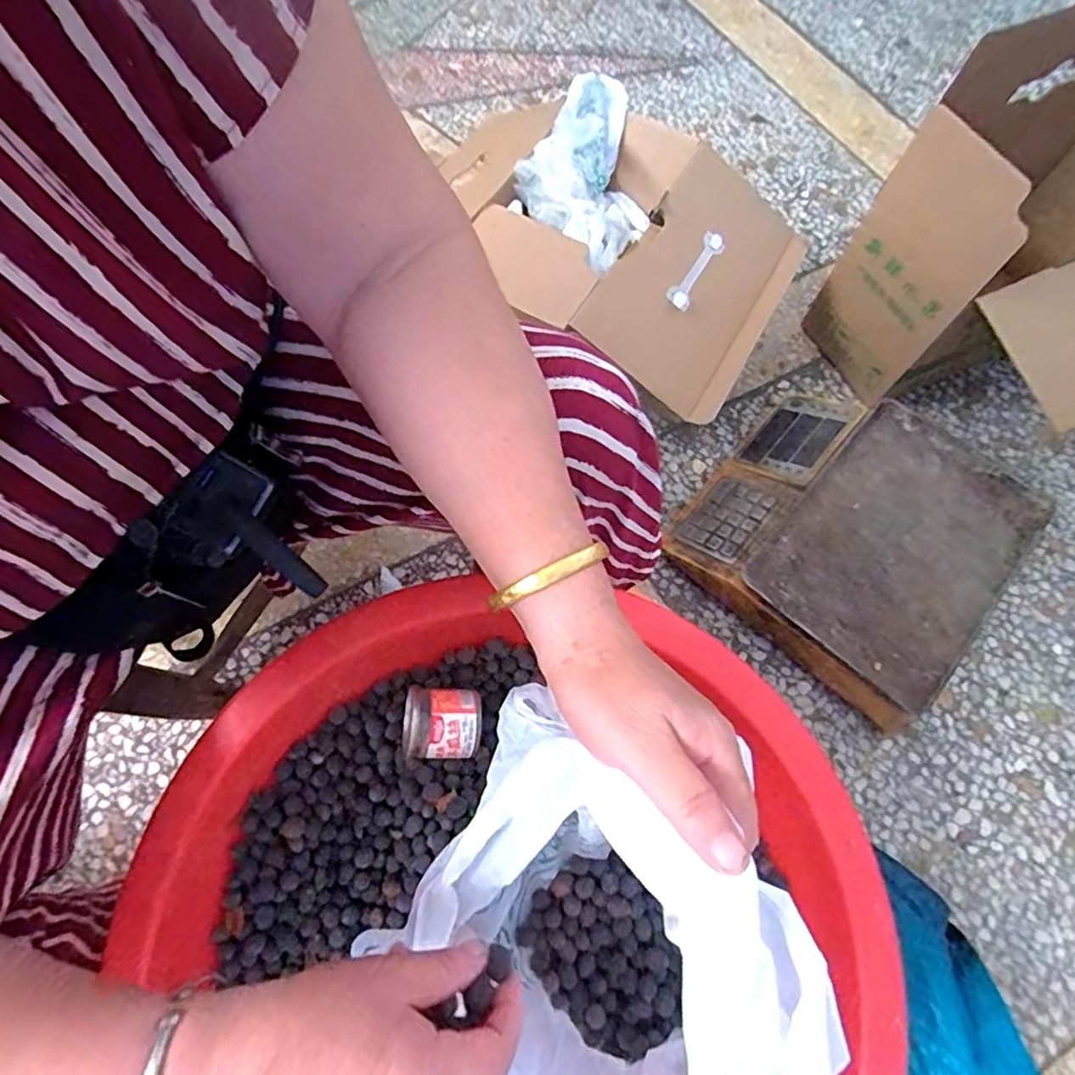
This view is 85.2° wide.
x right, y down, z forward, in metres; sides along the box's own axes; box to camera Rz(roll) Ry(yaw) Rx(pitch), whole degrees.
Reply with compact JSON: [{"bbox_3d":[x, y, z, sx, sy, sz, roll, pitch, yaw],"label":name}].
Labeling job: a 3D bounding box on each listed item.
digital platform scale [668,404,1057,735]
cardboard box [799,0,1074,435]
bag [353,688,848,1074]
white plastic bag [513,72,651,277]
[{"bbox_3d":[0.382,-0.006,0.735,0.325,0.114,0.326,39,75,12],"label":"digital platform scale"},{"bbox_3d":[0.695,-0.370,0.724,0.454,0.415,0.396,-26,73,-9],"label":"cardboard box"},{"bbox_3d":[0.016,0.241,0.319,0.179,0.245,0.277,4,70,1],"label":"bag"},{"bbox_3d":[0.081,-0.483,0.792,0.165,0.099,0.281,27,70,10],"label":"white plastic bag"}]

